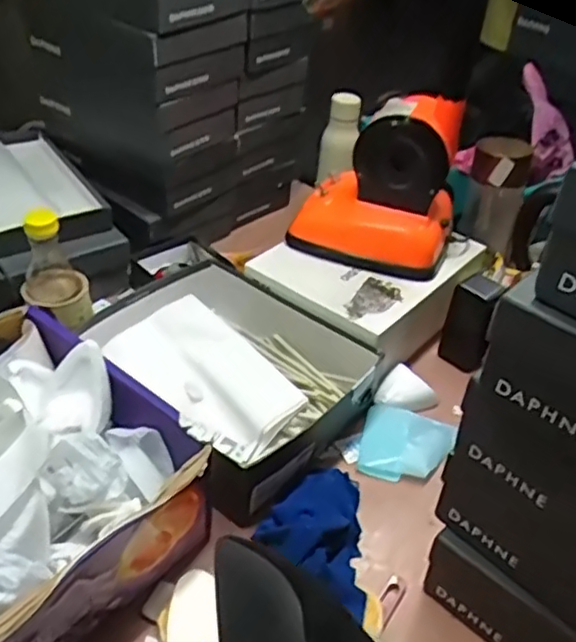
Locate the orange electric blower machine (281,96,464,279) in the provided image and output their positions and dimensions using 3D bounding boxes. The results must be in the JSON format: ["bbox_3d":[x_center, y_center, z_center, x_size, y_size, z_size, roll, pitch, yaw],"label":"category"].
[{"bbox_3d":[0.119,-0.180,0.919,0.213,0.226,0.097,14,39,11],"label":"orange electric blower machine"}]

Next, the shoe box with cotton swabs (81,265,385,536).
[{"bbox_3d":[-0.103,0.062,0.868,0.361,0.084,0.281,30,45,28],"label":"shoe box with cotton swabs"}]

